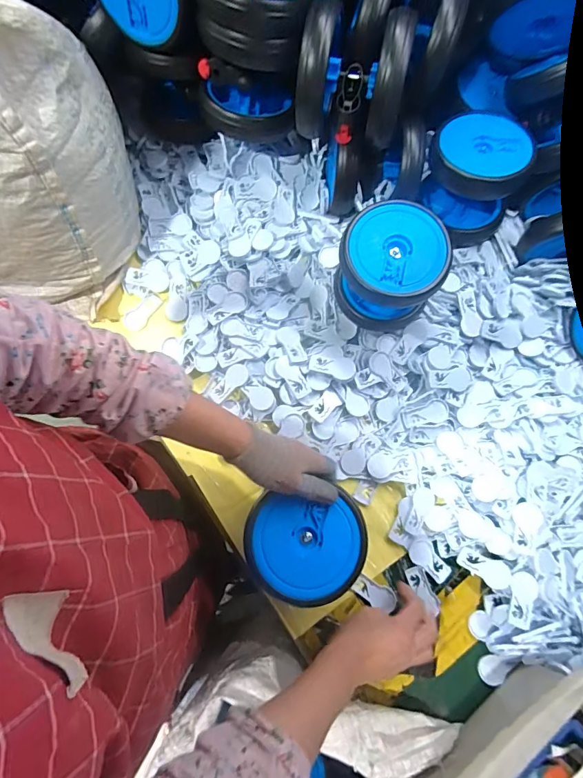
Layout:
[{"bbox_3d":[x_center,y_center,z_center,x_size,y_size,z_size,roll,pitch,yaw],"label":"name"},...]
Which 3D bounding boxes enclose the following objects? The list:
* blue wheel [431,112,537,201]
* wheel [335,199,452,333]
[{"bbox_3d":[0.259,-0.312,0.544,0.121,0.048,0.113,0,77,-1],"label":"blue wheel"},{"bbox_3d":[0.130,-0.155,0.542,0.121,0.119,0.113,0,77,-1],"label":"wheel"}]

